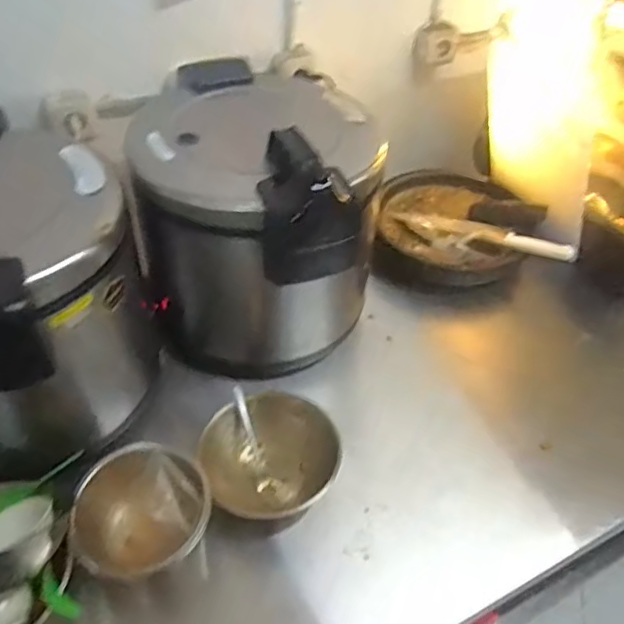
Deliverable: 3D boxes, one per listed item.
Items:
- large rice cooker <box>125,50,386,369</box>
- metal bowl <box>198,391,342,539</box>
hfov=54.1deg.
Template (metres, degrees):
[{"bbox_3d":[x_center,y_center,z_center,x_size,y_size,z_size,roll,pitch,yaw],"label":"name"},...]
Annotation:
[{"bbox_3d":[-0.086,-0.139,0.986,0.355,0.392,0.393,2,45,0],"label":"large rice cooker"},{"bbox_3d":[-0.056,0.208,0.861,0.179,0.096,0.188,1,45,-1],"label":"metal bowl"}]

